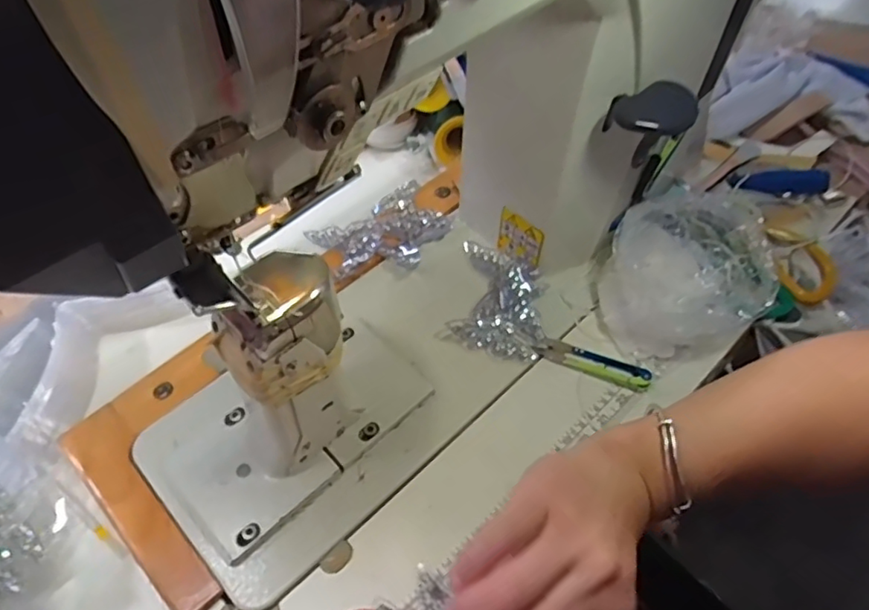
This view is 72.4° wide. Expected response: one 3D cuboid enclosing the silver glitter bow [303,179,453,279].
[{"bbox_3d":[-0.046,-0.073,0.601,0.134,0.026,0.108,-31,53,-21],"label":"silver glitter bow"}]

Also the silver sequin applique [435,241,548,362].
[{"bbox_3d":[0.061,-0.009,0.551,0.089,0.025,0.112,12,51,15],"label":"silver sequin applique"}]

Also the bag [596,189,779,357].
[{"bbox_3d":[0.219,-0.029,0.516,0.137,0.090,0.115,-9,49,-3],"label":"bag"}]

